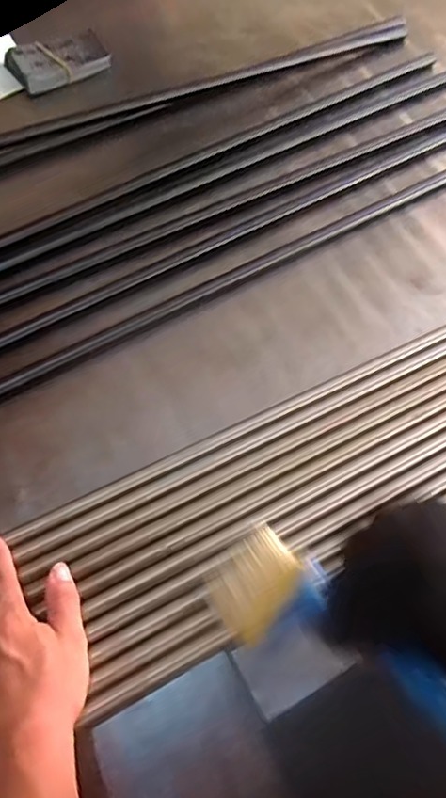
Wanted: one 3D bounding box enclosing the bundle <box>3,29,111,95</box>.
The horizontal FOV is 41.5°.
[{"bbox_3d":[-0.221,-0.459,0.790,0.127,0.015,0.088,-29,68,-16],"label":"bundle"}]

